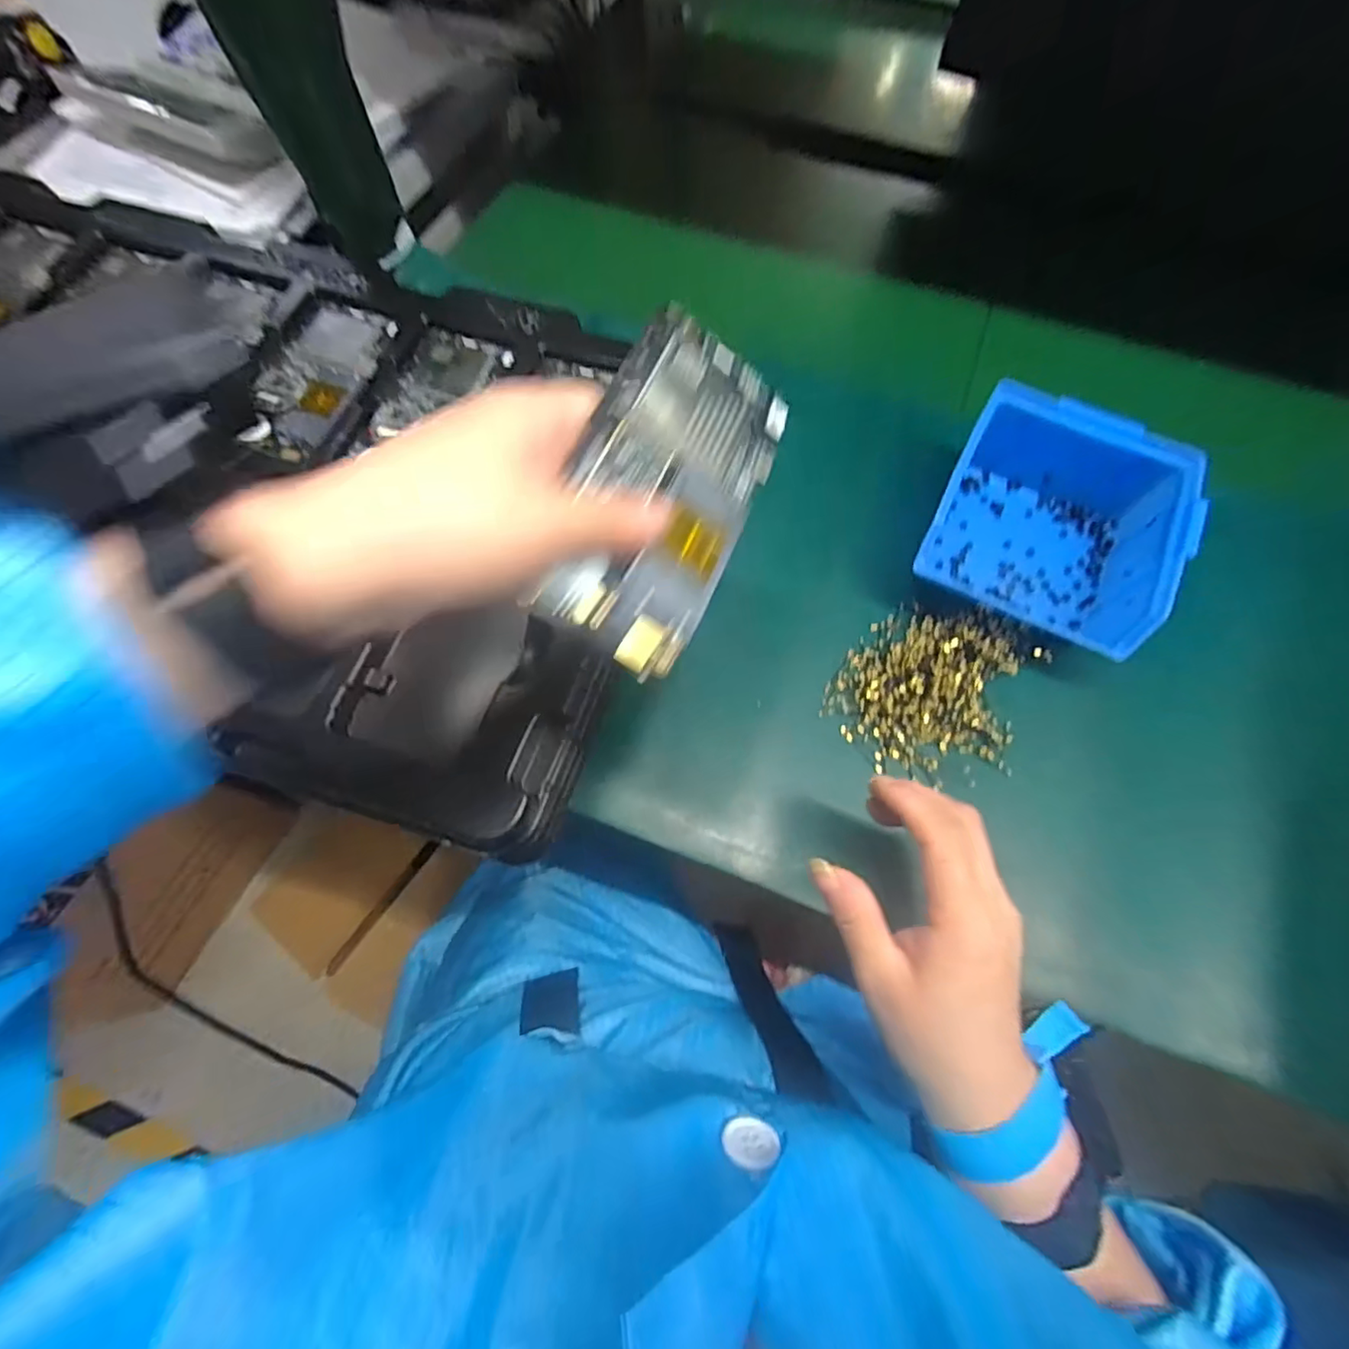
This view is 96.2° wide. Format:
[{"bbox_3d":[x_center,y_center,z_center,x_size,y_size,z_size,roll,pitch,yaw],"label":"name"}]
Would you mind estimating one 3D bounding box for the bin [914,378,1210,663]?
[{"bbox_3d":[0.223,-0.090,0.364,0.126,0.065,0.135,30,72,9],"label":"bin"}]

